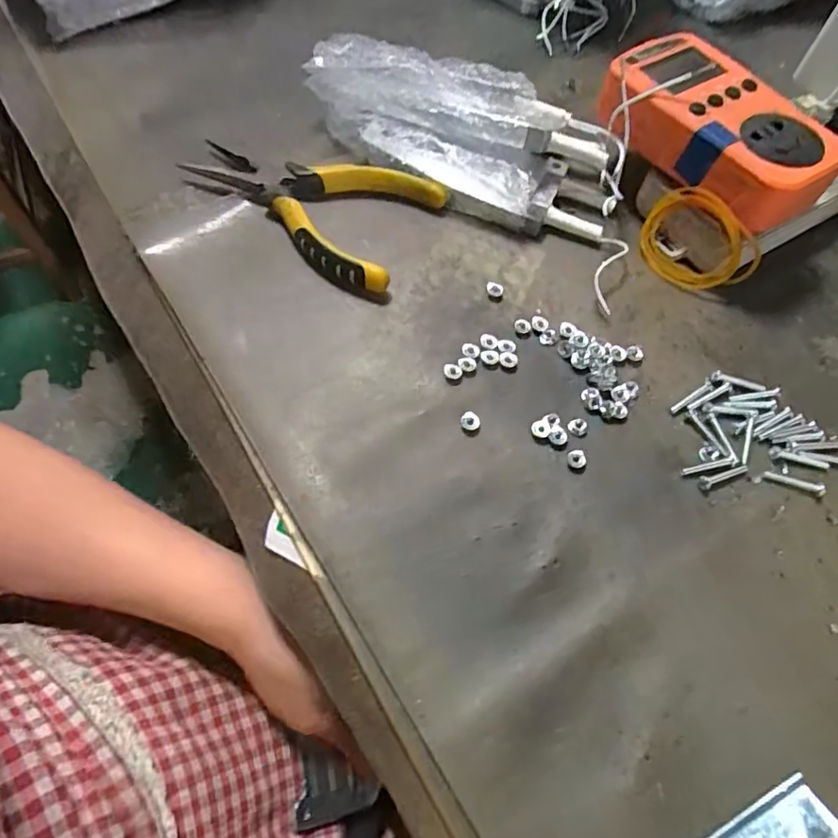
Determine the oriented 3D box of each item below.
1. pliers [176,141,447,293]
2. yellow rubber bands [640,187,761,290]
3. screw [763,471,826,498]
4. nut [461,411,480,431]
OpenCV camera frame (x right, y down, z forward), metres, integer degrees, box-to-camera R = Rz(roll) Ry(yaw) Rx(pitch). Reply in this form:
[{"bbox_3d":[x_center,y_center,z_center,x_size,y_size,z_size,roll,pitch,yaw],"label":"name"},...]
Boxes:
[{"bbox_3d":[-0.068,-0.129,0.340,0.145,0.017,0.085,21,64,8],"label":"pliers"},{"bbox_3d":[0.156,-0.099,0.325,0.063,0.048,0.018,39,39,18],"label":"yellow rubber bands"},{"bbox_3d":[0.181,0.030,0.277,0.028,0.004,0.006,20,64,8],"label":"screw"},{"bbox_3d":[0.025,0.001,0.284,0.009,0.005,0.009,1,63,-2],"label":"nut"}]

